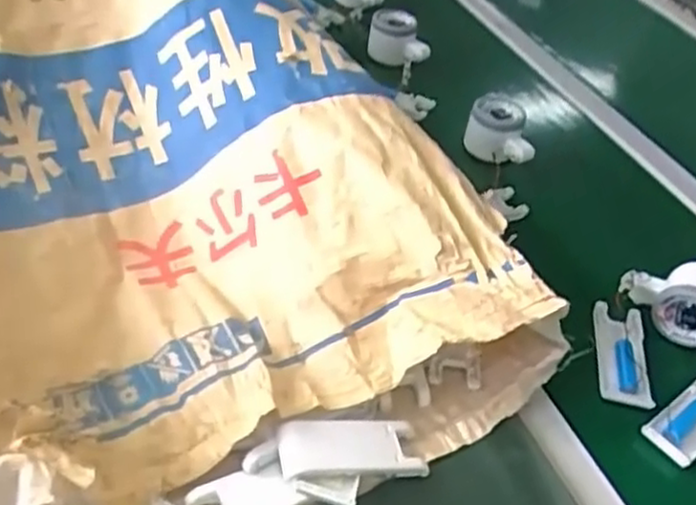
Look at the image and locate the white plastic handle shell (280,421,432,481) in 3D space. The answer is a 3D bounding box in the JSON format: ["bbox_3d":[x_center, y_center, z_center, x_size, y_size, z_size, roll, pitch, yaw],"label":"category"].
[{"bbox_3d":[0.003,0.127,0.469,0.098,0.013,0.040,7,38,-23],"label":"white plastic handle shell"}]

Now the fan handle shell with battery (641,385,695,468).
[{"bbox_3d":[0.275,0.124,0.560,0.105,0.015,0.037,-24,52,-31],"label":"fan handle shell with battery"}]

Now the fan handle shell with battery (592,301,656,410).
[{"bbox_3d":[0.227,0.085,0.597,0.043,0.015,0.100,12,42,3],"label":"fan handle shell with battery"}]

